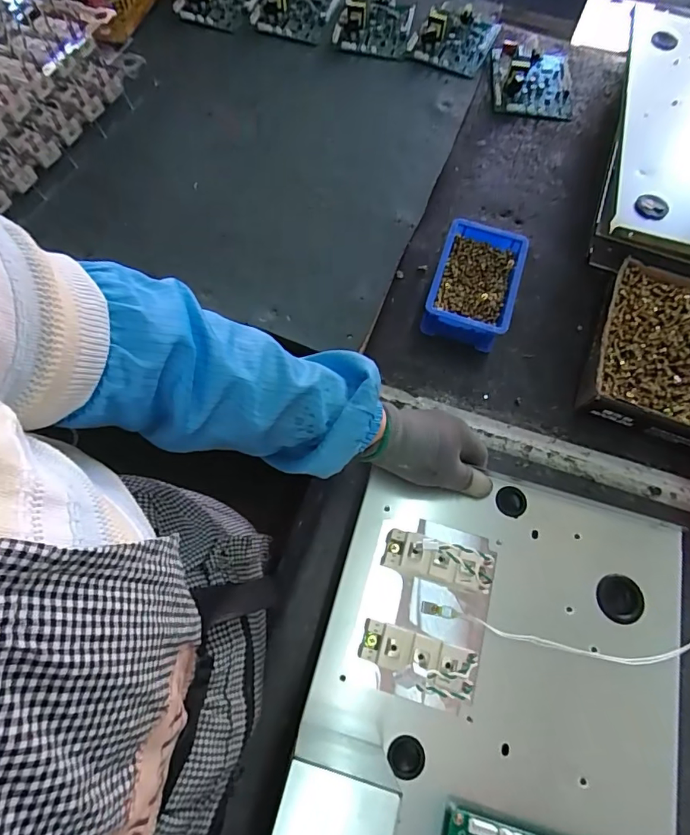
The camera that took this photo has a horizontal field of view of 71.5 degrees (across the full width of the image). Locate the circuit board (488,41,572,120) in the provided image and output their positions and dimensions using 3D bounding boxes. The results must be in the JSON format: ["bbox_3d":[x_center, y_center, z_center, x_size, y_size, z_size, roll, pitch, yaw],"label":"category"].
[{"bbox_3d":[0.309,-0.563,0.791,0.135,0.031,0.150,7,67,2],"label":"circuit board"}]

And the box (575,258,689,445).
[{"bbox_3d":[0.396,-0.073,0.575,0.186,0.050,0.204,19,68,7],"label":"box"}]

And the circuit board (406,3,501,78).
[{"bbox_3d":[0.192,-0.673,0.835,0.131,0.032,0.157,22,68,8],"label":"circuit board"}]

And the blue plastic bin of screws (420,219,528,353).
[{"bbox_3d":[0.166,-0.168,0.613,0.101,0.060,0.150,19,68,7],"label":"blue plastic bin of screws"}]

